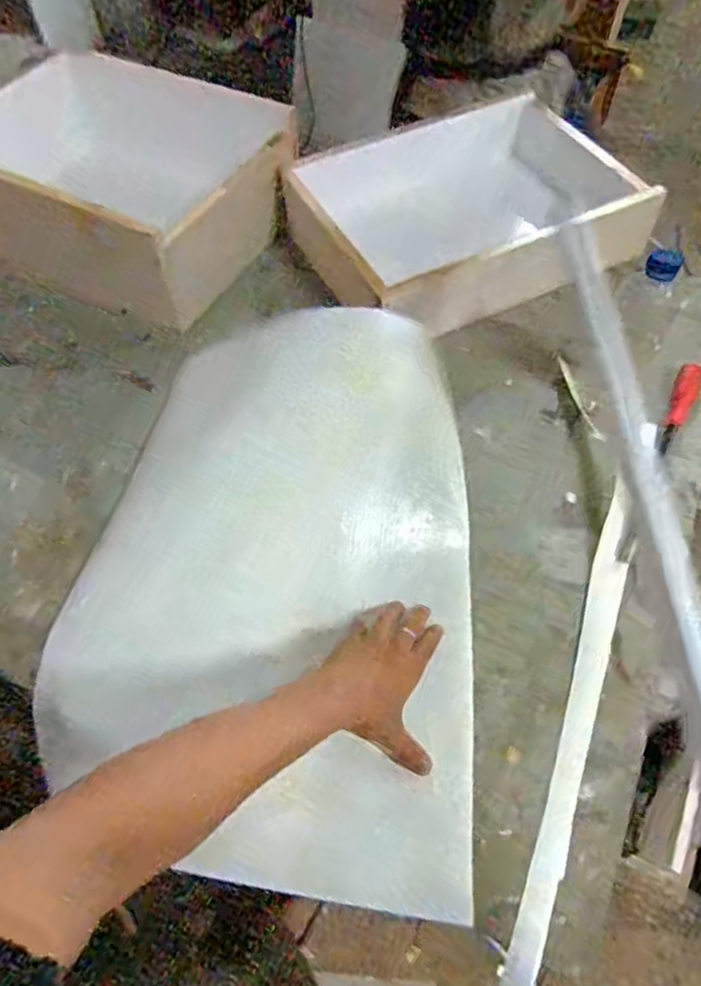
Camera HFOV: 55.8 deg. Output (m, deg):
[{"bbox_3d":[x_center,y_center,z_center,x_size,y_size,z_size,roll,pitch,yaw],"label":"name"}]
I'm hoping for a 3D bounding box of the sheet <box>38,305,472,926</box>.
[{"bbox_3d":[-0.081,0.076,0.693,0.409,0.144,0.572,3,57,4],"label":"sheet"}]

